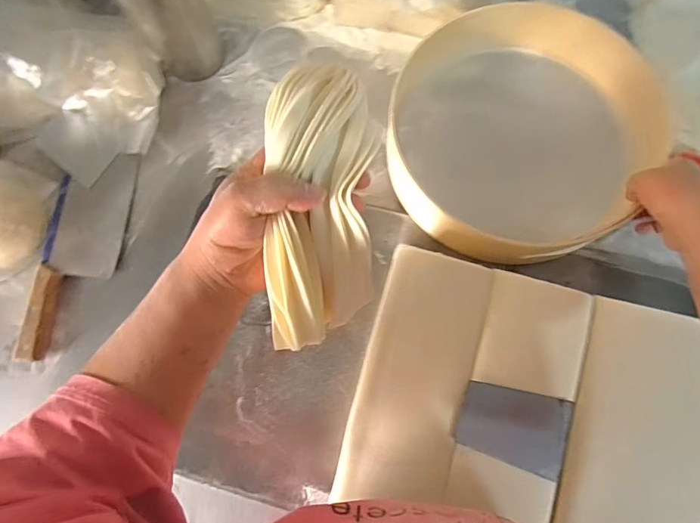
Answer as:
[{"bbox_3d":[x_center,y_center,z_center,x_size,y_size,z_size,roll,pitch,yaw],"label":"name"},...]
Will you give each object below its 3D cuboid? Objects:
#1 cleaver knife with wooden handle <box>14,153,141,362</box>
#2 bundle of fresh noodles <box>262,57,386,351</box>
[{"bbox_3d":[-0.339,-0.012,0.536,0.095,0.027,0.265,6,81,4],"label":"cleaver knife with wooden handle"},{"bbox_3d":[-0.019,-0.044,0.321,0.073,0.081,0.198,2,94,3],"label":"bundle of fresh noodles"}]

